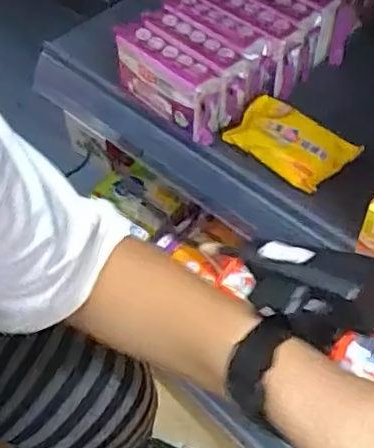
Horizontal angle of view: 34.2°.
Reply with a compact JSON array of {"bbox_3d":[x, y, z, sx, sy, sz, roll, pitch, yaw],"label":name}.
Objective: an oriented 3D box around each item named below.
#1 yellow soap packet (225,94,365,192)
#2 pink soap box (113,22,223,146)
[{"bbox_3d":[0.095,-0.075,0.556,0.108,0.022,0.061,32,60,24],"label":"yellow soap packet"},{"bbox_3d":[-0.020,-0.138,0.581,0.040,0.063,0.122,-36,59,-23],"label":"pink soap box"}]

